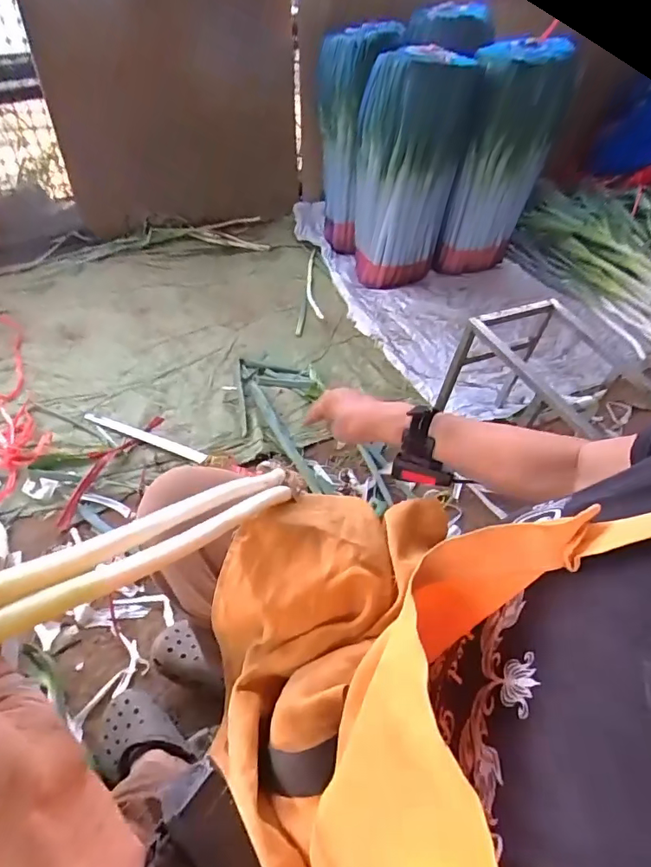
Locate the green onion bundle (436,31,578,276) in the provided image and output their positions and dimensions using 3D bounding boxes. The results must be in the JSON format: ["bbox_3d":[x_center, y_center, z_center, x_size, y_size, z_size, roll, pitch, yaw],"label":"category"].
[{"bbox_3d":[0.536,-0.795,1.569,0.230,0.670,0.305,21,47,15],"label":"green onion bundle"}]

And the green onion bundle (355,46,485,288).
[{"bbox_3d":[0.248,-0.747,1.525,0.284,0.627,0.269,12,45,6],"label":"green onion bundle"}]

